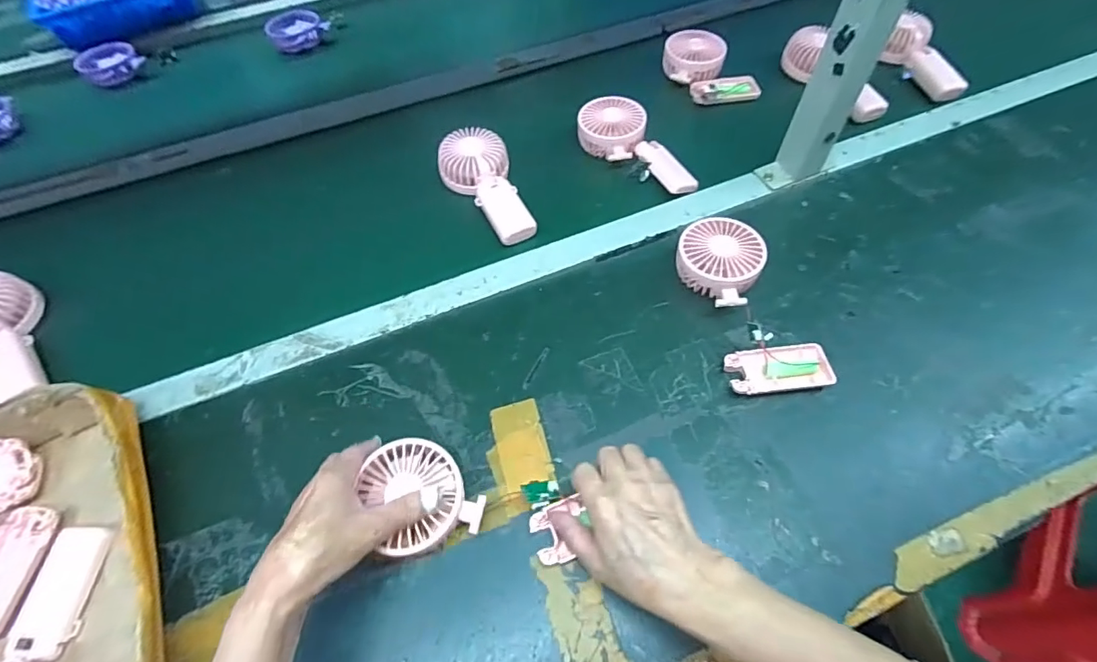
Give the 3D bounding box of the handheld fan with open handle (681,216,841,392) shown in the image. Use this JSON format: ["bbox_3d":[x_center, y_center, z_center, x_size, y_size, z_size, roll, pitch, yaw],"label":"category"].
[{"bbox_3d":[0.197,-0.030,0.495,0.090,0.044,0.193,-13,56,-5],"label":"handheld fan with open handle"}]

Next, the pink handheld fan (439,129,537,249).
[{"bbox_3d":[-0.080,-0.178,0.605,0.082,0.047,0.172,-17,56,-8],"label":"pink handheld fan"}]

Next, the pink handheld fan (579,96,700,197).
[{"bbox_3d":[0.113,-0.234,0.631,0.071,0.052,0.174,-34,60,-18],"label":"pink handheld fan"}]

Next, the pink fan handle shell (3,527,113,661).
[{"bbox_3d":[-0.378,0.200,0.382,0.047,0.007,0.089,-3,56,2],"label":"pink fan handle shell"}]

